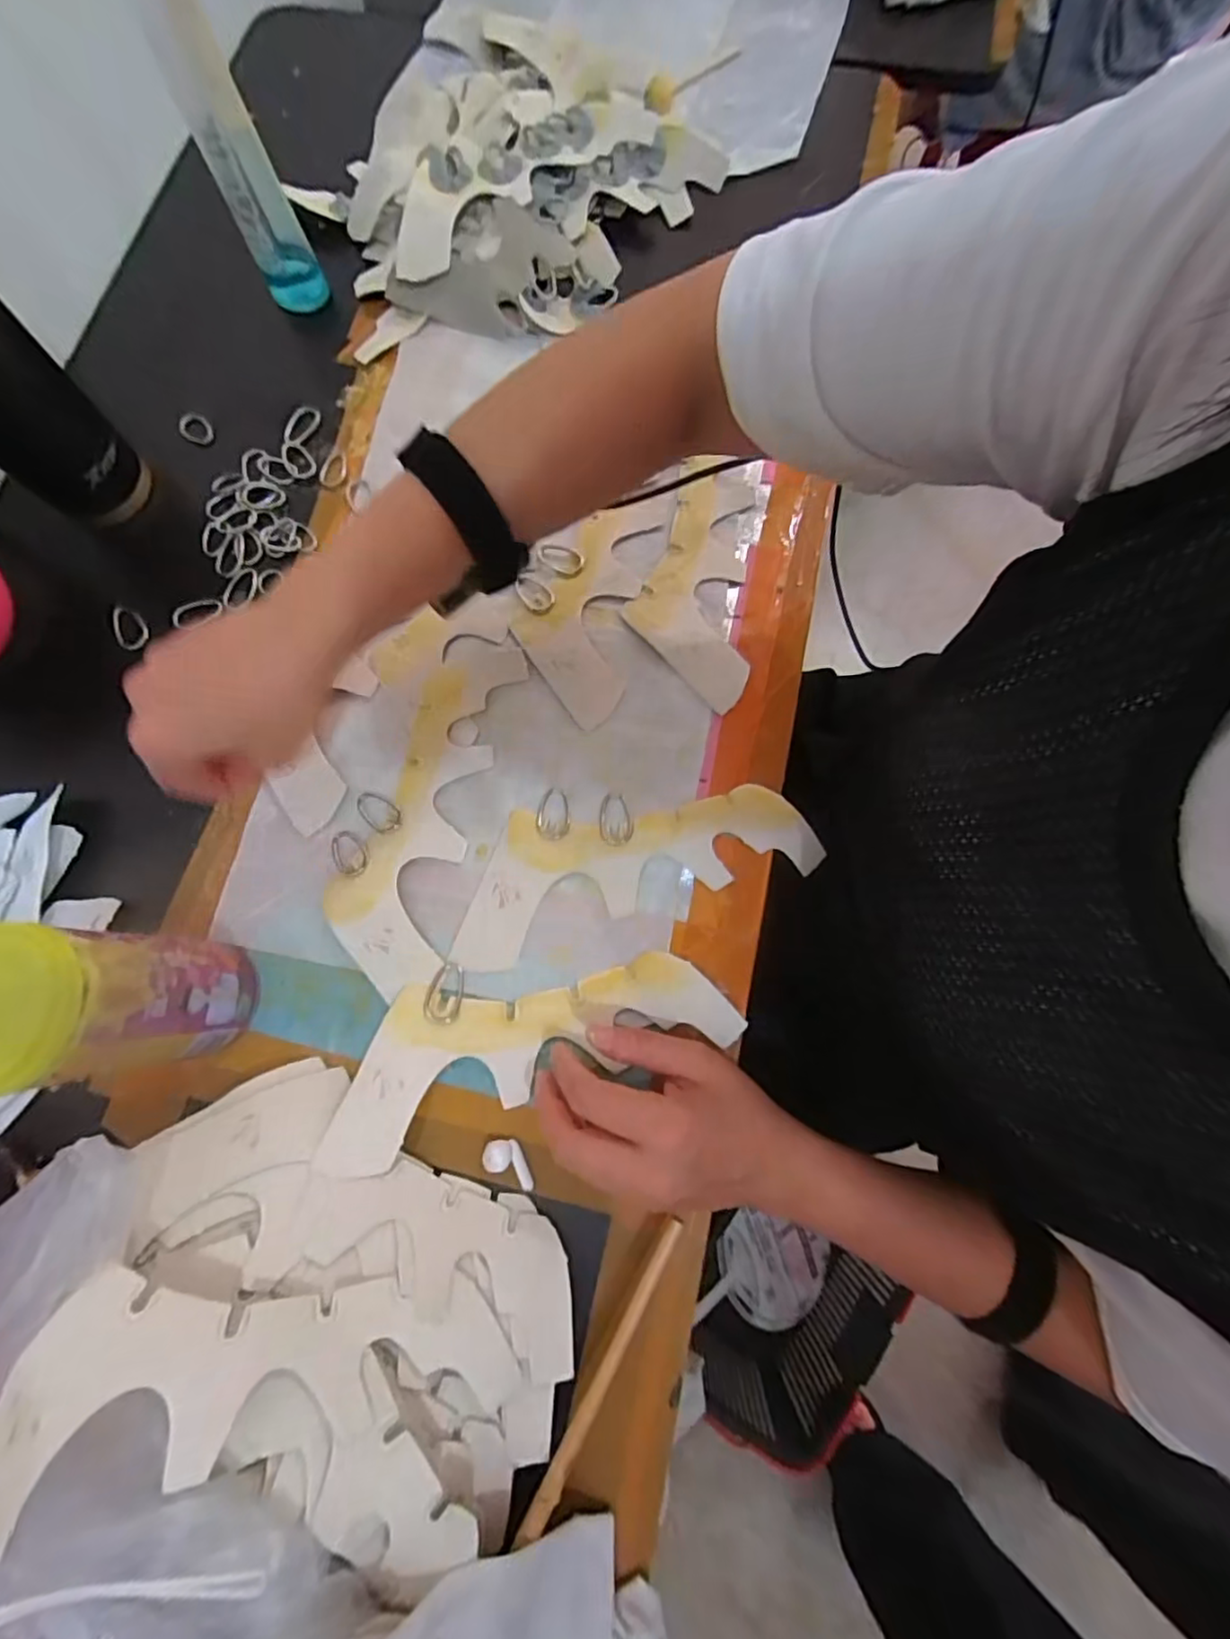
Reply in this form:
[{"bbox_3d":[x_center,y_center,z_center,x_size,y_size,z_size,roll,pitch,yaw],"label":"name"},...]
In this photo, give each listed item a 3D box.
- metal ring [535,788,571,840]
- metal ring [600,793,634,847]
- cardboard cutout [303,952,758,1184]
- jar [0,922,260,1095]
[{"bbox_3d":[-0.037,-0.004,0.387,0.021,0.004,0.032,4,77,2],"label":"metal ring"},{"bbox_3d":[0.001,0.000,0.387,0.021,0.004,0.032,1,77,1],"label":"metal ring"},{"bbox_3d":[-0.049,0.120,0.358,0.223,0.015,0.078,-17,68,-7],"label":"cardboard cutout"},{"bbox_3d":[-0.235,0.086,0.305,0.057,0.129,0.066,-1,77,1],"label":"jar"}]

